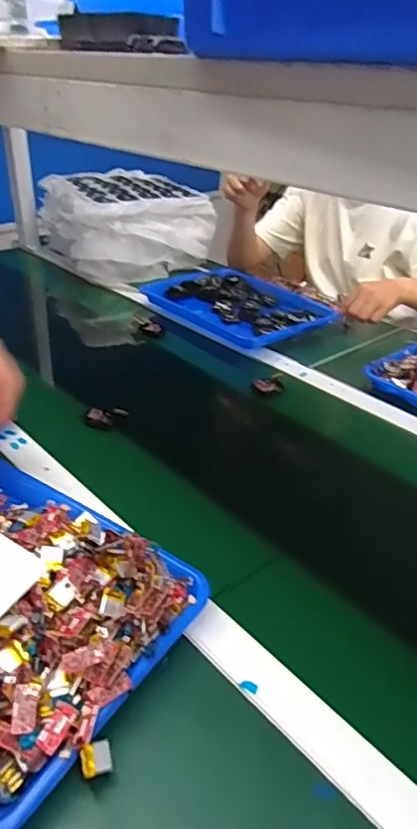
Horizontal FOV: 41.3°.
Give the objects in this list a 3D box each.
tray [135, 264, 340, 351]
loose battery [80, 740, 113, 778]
[{"bbox_3d":[0.057,-0.215,1.082,0.350,0.042,0.256,28,40,34],"label":"tray"},{"bbox_3d":[-0.075,0.232,0.374,0.023,0.004,0.020,12,52,-43],"label":"loose battery"}]

